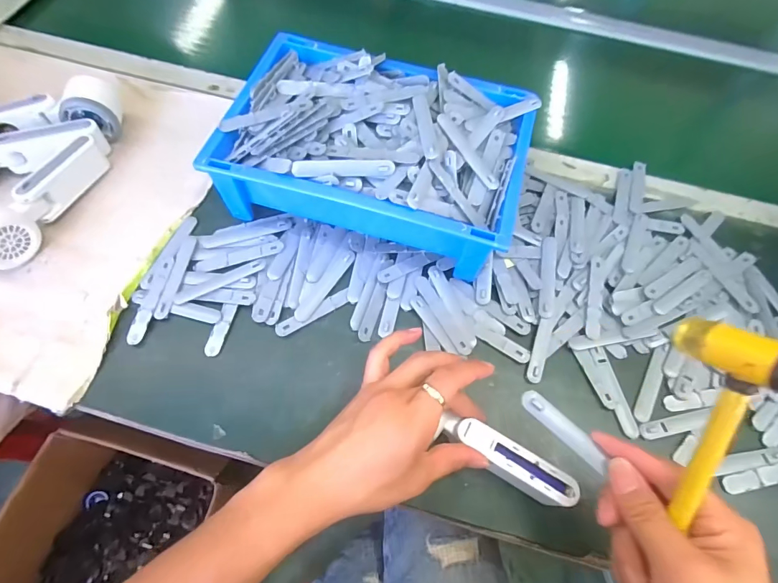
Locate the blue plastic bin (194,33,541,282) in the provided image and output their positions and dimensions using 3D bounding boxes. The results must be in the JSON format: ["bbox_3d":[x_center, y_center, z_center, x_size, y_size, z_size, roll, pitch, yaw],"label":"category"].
[{"bbox_3d":[-0.013,-0.144,0.447,0.301,0.096,0.223,19,63,7],"label":"blue plastic bin"}]

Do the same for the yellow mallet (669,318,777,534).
[{"bbox_3d":[0.171,0.145,0.251,0.029,0.062,0.262,8,107,1],"label":"yellow mallet"}]

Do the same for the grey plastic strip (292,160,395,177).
[{"bbox_3d":[-0.043,-0.116,0.386,0.093,0.005,0.015,-1,105,-2],"label":"grey plastic strip"}]

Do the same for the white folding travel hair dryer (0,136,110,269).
[{"bbox_3d":[-0.362,-0.096,0.429,0.044,0.061,0.166,24,64,9],"label":"white folding travel hair dryer"}]

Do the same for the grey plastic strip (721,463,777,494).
[{"bbox_3d":[0.342,0.163,0.364,0.099,0.006,0.015,-9,63,-8],"label":"grey plastic strip"}]

